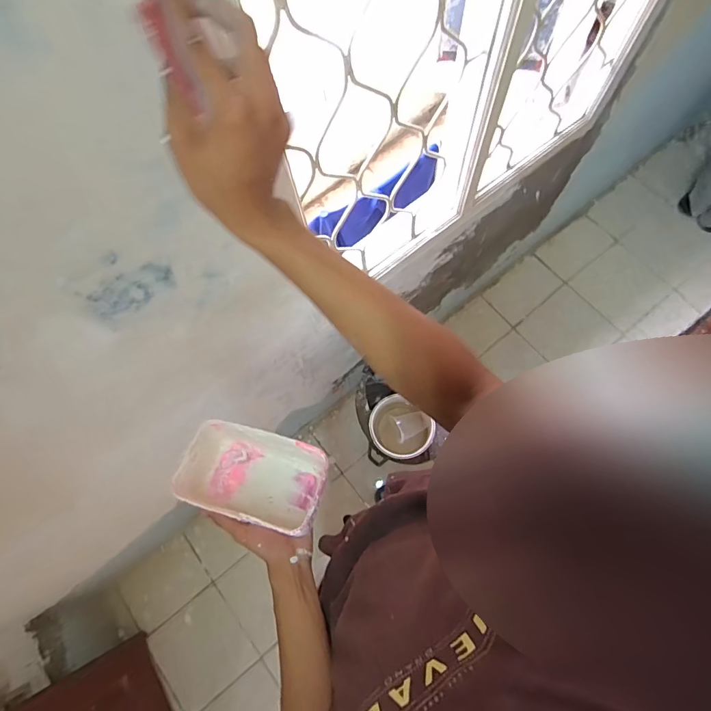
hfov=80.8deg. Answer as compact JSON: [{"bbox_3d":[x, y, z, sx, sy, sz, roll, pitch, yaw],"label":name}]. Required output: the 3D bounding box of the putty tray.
[{"bbox_3d":[-0.134,0.160,0.561,0.182,0.084,0.108,14,75,6],"label":"putty tray"}]

